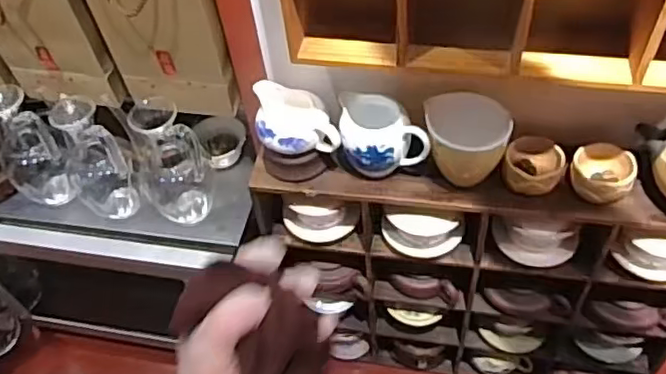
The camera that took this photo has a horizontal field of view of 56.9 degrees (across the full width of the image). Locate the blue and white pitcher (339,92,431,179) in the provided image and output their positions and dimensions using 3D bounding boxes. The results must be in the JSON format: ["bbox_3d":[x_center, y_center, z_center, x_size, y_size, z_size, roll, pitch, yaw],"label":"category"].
[{"bbox_3d":[0.051,-0.051,0.643,0.087,0.075,0.067,-5,51,2],"label":"blue and white pitcher"}]

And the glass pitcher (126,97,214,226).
[{"bbox_3d":[-0.200,-0.027,0.755,0.076,0.154,0.082,-25,53,-14],"label":"glass pitcher"}]

